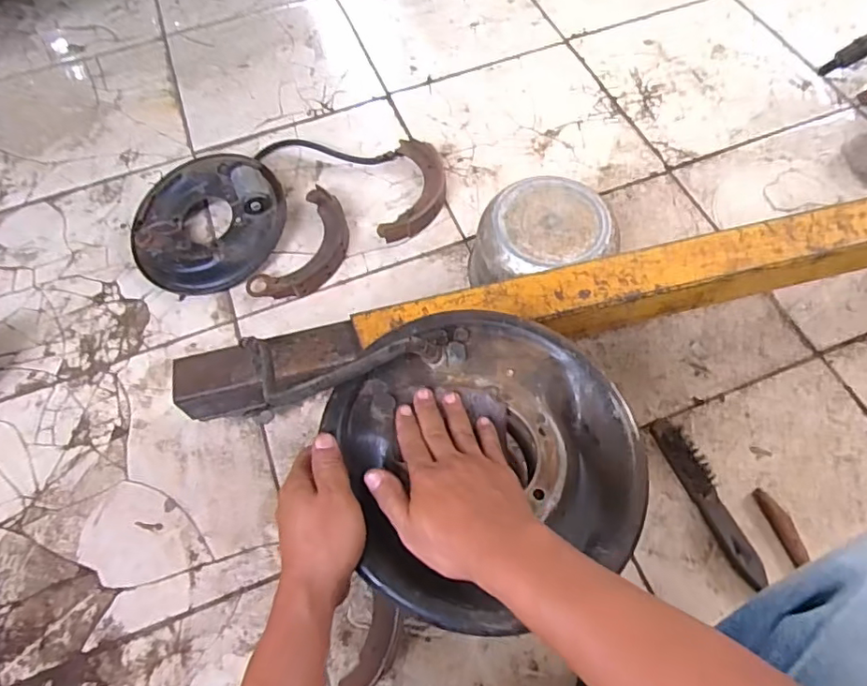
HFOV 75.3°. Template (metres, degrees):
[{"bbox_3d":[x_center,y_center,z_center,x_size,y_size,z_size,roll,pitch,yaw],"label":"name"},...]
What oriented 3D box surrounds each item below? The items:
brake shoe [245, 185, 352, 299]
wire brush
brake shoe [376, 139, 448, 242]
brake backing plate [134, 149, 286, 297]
[{"bbox_3d":[-0.213,-0.160,0.961,0.118,0.033,0.222,22,67,13],"label":"brake shoe"},{"bbox_3d":[0.363,0.204,0.740,0.036,0.040,0.227,-20,64,-7],"label":"wire brush"},{"bbox_3d":[-0.030,-0.271,0.997,0.098,0.031,0.215,6,64,6],"label":"brake shoe"},{"bbox_3d":[-0.387,-0.212,0.962,0.255,0.087,0.238,-1,64,2],"label":"brake backing plate"}]

